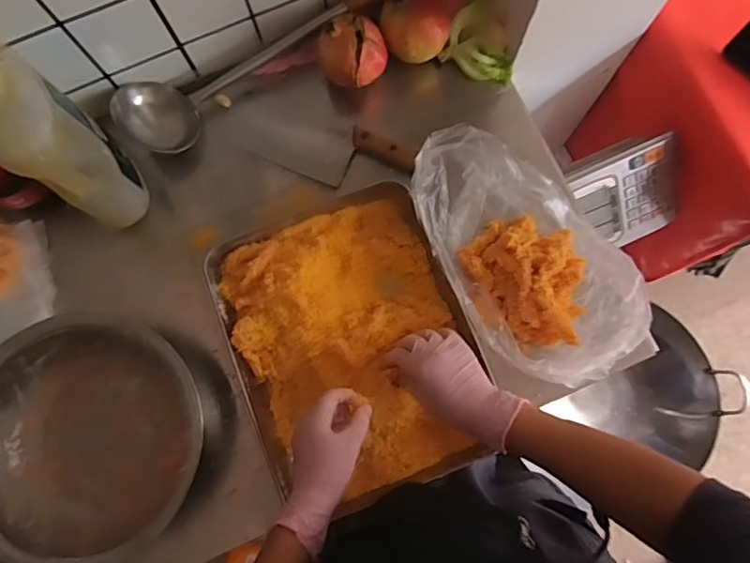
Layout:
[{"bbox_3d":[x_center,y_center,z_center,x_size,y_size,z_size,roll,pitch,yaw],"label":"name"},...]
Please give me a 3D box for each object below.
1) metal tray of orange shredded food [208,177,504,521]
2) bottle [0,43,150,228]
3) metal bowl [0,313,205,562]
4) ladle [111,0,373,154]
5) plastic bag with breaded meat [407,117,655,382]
[{"bbox_3d":[-0.028,0.074,0.653,0.273,0.041,0.360,-21,79,-3],"label":"metal tray of orange shredded food"},{"bbox_3d":[-0.352,-0.154,0.567,0.113,0.280,0.087,43,83,9],"label":"bottle"},{"bbox_3d":[-0.336,0.185,0.628,0.275,0.093,0.251,0,79,1],"label":"metal bowl"},{"bbox_3d":[-0.140,-0.317,0.721,0.449,0.073,0.094,-32,80,-5],"label":"ladle"},{"bbox_3d":[0.181,-0.038,0.653,0.207,0.081,0.332,-32,80,-5],"label":"plastic bag with breaded meat"}]

